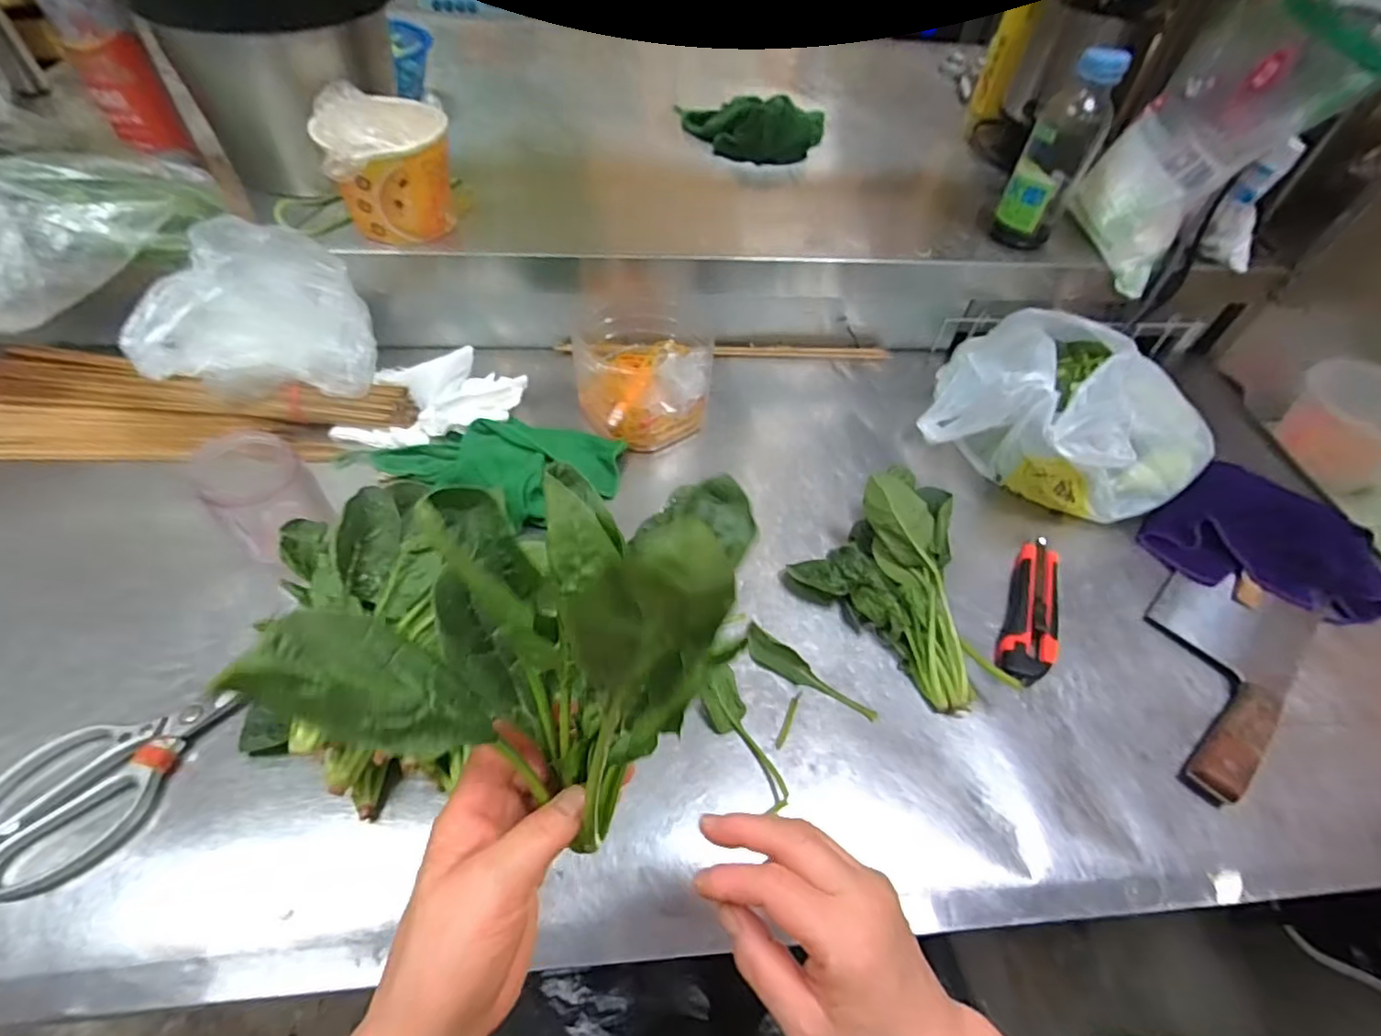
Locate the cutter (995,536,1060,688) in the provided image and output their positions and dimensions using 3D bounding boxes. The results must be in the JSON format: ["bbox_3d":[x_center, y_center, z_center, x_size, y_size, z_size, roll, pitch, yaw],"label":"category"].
[{"bbox_3d":[0.307,0.077,0.551,0.040,0.020,0.149,25,55,12],"label":"cutter"}]

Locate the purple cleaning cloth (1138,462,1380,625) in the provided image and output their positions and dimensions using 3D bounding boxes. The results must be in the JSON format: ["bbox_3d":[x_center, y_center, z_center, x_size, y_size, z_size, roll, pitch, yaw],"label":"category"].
[{"bbox_3d":[0.573,0.020,0.606,0.233,0.053,0.120,14,53,5],"label":"purple cleaning cloth"}]

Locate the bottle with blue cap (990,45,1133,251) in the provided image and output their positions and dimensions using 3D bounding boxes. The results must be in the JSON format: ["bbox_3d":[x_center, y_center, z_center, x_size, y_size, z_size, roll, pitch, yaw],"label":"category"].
[{"bbox_3d":[0.389,-0.384,0.656,0.067,0.179,0.067,29,56,15],"label":"bottle with blue cap"}]

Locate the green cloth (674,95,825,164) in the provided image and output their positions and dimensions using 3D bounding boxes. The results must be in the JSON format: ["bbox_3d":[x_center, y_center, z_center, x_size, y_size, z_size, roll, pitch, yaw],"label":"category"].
[{"bbox_3d":[0.087,-0.519,0.827,0.191,0.071,0.119,3,53,-4],"label":"green cloth"}]

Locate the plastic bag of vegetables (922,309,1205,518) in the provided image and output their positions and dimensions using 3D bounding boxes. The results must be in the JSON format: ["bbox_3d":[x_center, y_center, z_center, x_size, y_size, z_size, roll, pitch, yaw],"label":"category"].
[{"bbox_3d":[0.399,-0.117,0.641,0.220,0.156,0.240,-29,61,-24],"label":"plastic bag of vegetables"}]

